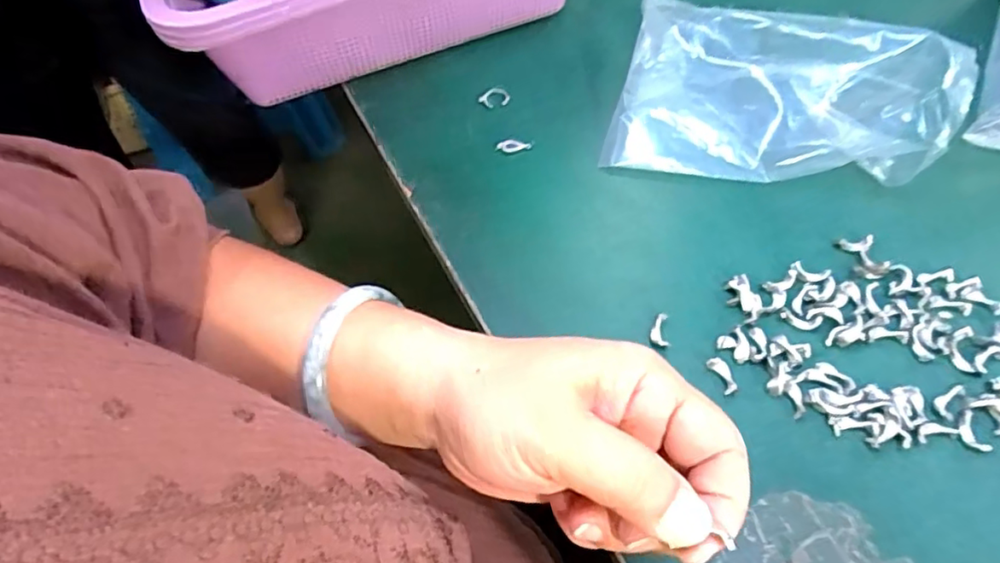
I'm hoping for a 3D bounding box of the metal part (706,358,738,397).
[{"bbox_3d":[0.108,0.045,0.286,0.008,0.005,0.018,-21,58,-9],"label":"metal part"}]

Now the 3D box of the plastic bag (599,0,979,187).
[{"bbox_3d":[0.169,-0.118,0.362,0.185,0.054,0.130,15,59,14],"label":"plastic bag"}]

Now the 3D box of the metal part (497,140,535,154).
[{"bbox_3d":[0.010,-0.088,0.384,0.025,0.004,0.008,3,57,7],"label":"metal part"}]

